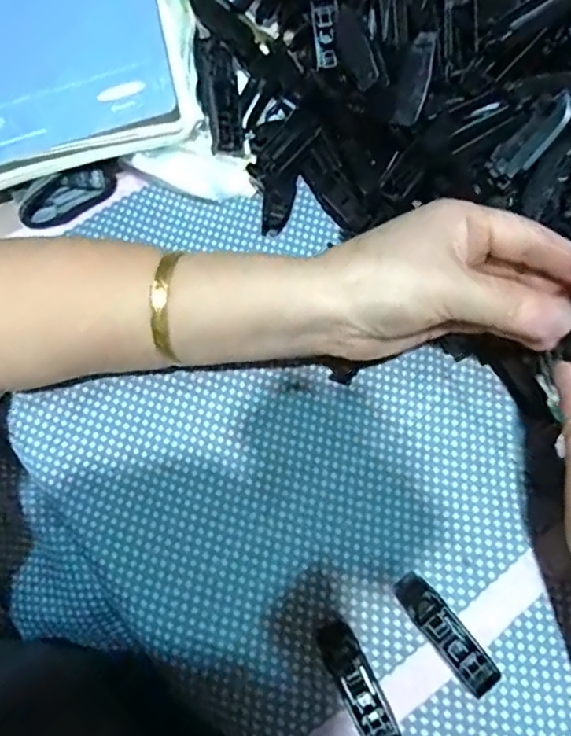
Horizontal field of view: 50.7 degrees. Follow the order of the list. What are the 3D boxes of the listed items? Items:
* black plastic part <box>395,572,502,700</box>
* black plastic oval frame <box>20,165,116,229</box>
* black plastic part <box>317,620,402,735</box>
[{"bbox_3d":[0.076,0.125,0.286,0.017,0.011,0.058,-38,73,-10],"label":"black plastic part"},{"bbox_3d":[-0.131,-0.104,0.364,0.059,0.023,0.013,-27,39,-7],"label":"black plastic oval frame"},{"bbox_3d":[0.033,0.147,0.279,0.018,0.012,0.056,-27,71,-7],"label":"black plastic part"}]

